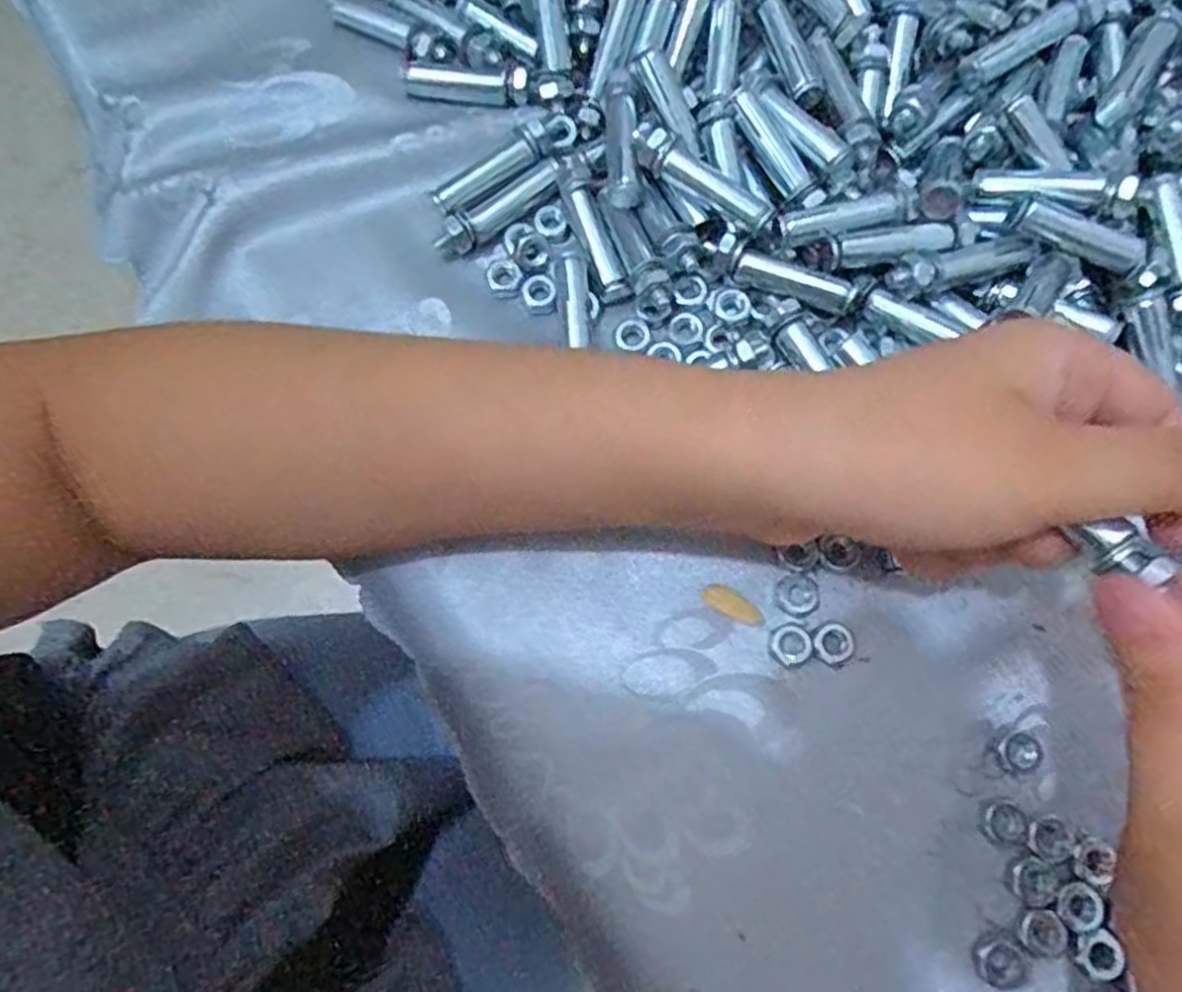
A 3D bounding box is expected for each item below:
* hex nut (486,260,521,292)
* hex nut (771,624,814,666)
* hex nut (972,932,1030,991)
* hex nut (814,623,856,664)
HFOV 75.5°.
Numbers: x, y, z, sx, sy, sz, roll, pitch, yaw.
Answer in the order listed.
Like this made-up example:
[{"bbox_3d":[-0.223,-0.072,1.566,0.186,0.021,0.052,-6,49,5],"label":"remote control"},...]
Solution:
[{"bbox_3d":[-0.032,-0.082,0.282,0.012,0.004,0.012,-4,76,0],"label":"hex nut"},{"bbox_3d":[0.066,0.049,0.250,0.014,0.004,0.013,-13,77,-3],"label":"hex nut"},{"bbox_3d":[0.122,0.138,0.226,0.015,0.004,0.016,-29,78,-6],"label":"hex nut"},{"bbox_3d":[0.080,0.048,0.250,0.013,0.004,0.012,-9,76,-2],"label":"hex nut"}]

